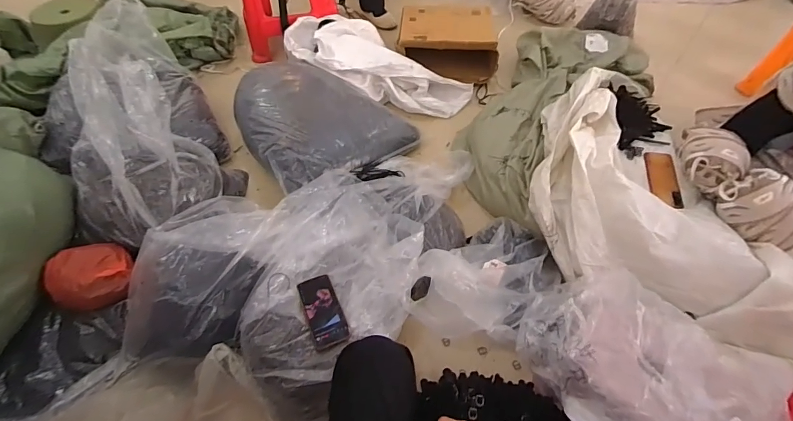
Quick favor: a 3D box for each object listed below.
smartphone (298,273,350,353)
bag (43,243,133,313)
[{"bbox_3d":[-0.153,0.206,0.818,0.073,0.017,0.157,-21,56,-12],"label":"smartphone"},{"bbox_3d":[-0.689,0.140,0.891,0.148,0.106,0.139,-9,55,-4],"label":"bag"}]

